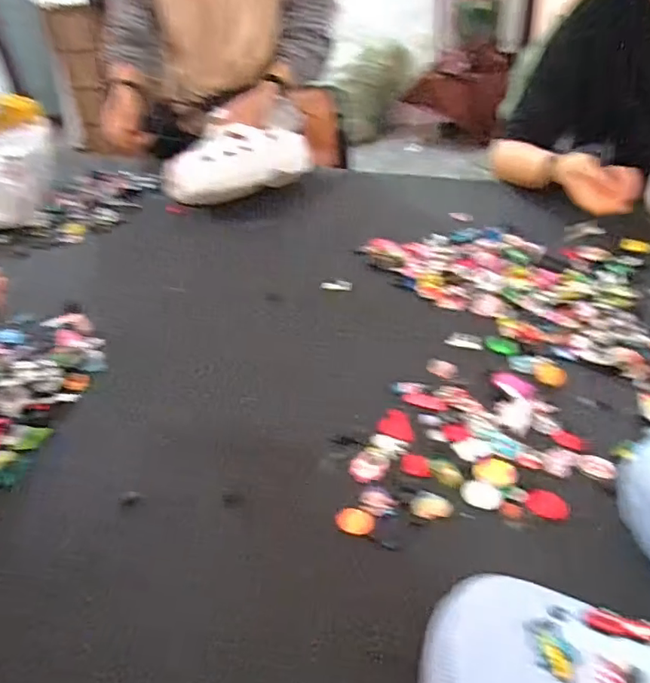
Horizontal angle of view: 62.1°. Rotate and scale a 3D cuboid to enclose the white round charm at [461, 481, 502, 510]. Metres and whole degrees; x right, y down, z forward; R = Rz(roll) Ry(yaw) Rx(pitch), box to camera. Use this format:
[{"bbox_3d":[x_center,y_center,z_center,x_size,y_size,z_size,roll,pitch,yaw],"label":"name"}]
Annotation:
[{"bbox_3d":[0.129,0.126,0.445,0.032,0.005,0.023,9,39,21],"label":"white round charm"}]

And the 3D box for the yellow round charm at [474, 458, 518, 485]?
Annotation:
[{"bbox_3d":[0.145,0.109,0.458,0.032,0.005,0.029,23,46,35],"label":"yellow round charm"}]

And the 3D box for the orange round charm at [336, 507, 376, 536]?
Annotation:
[{"bbox_3d":[0.025,0.145,0.436,0.031,0.009,0.019,0,37,10],"label":"orange round charm"}]

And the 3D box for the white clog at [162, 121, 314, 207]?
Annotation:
[{"bbox_3d":[-0.156,-0.317,0.982,0.278,0.119,0.124,-12,37,-7],"label":"white clog"}]

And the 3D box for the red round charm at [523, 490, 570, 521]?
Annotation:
[{"bbox_3d":[0.177,0.129,0.429,0.032,0.005,0.026,16,42,28],"label":"red round charm"}]

